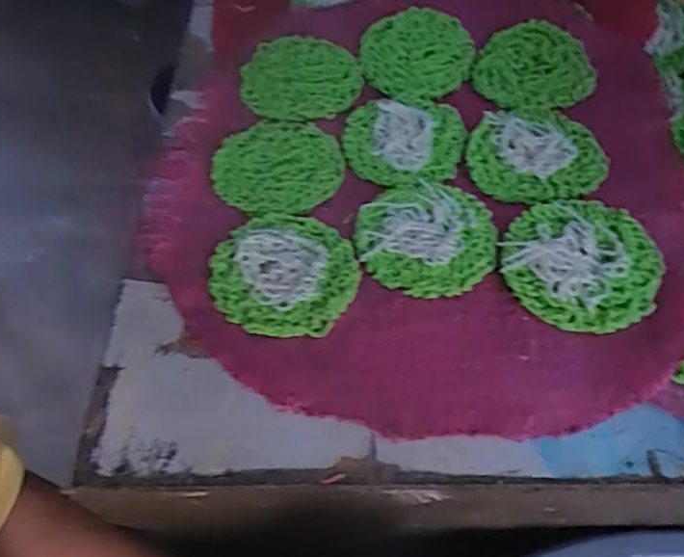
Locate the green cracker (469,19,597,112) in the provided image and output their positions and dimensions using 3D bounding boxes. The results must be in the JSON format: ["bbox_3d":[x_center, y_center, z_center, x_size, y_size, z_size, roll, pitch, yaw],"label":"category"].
[{"bbox_3d":[0.131,-0.144,0.411,0.074,0.013,0.071,-26,57,-14],"label":"green cracker"}]

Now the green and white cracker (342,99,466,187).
[{"bbox_3d":[0.041,-0.089,0.394,0.076,0.009,0.071,-2,55,2],"label":"green and white cracker"}]

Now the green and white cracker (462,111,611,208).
[{"bbox_3d":[0.117,-0.075,0.365,0.076,0.008,0.071,-2,55,2],"label":"green and white cracker"}]

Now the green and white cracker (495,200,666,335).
[{"bbox_3d":[0.129,-0.009,0.323,0.077,0.010,0.078,-21,56,-11],"label":"green and white cracker"}]

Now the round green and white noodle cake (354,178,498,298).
[{"bbox_3d":[0.047,-0.026,0.345,0.077,0.005,0.074,3,55,6],"label":"round green and white noodle cake"}]

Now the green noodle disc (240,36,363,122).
[{"bbox_3d":[-0.029,-0.139,0.415,0.082,0.015,0.065,0,55,4],"label":"green noodle disc"}]

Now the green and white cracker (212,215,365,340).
[{"bbox_3d":[-0.031,-0.003,0.333,0.076,0.009,0.075,-2,55,2],"label":"green and white cracker"}]

